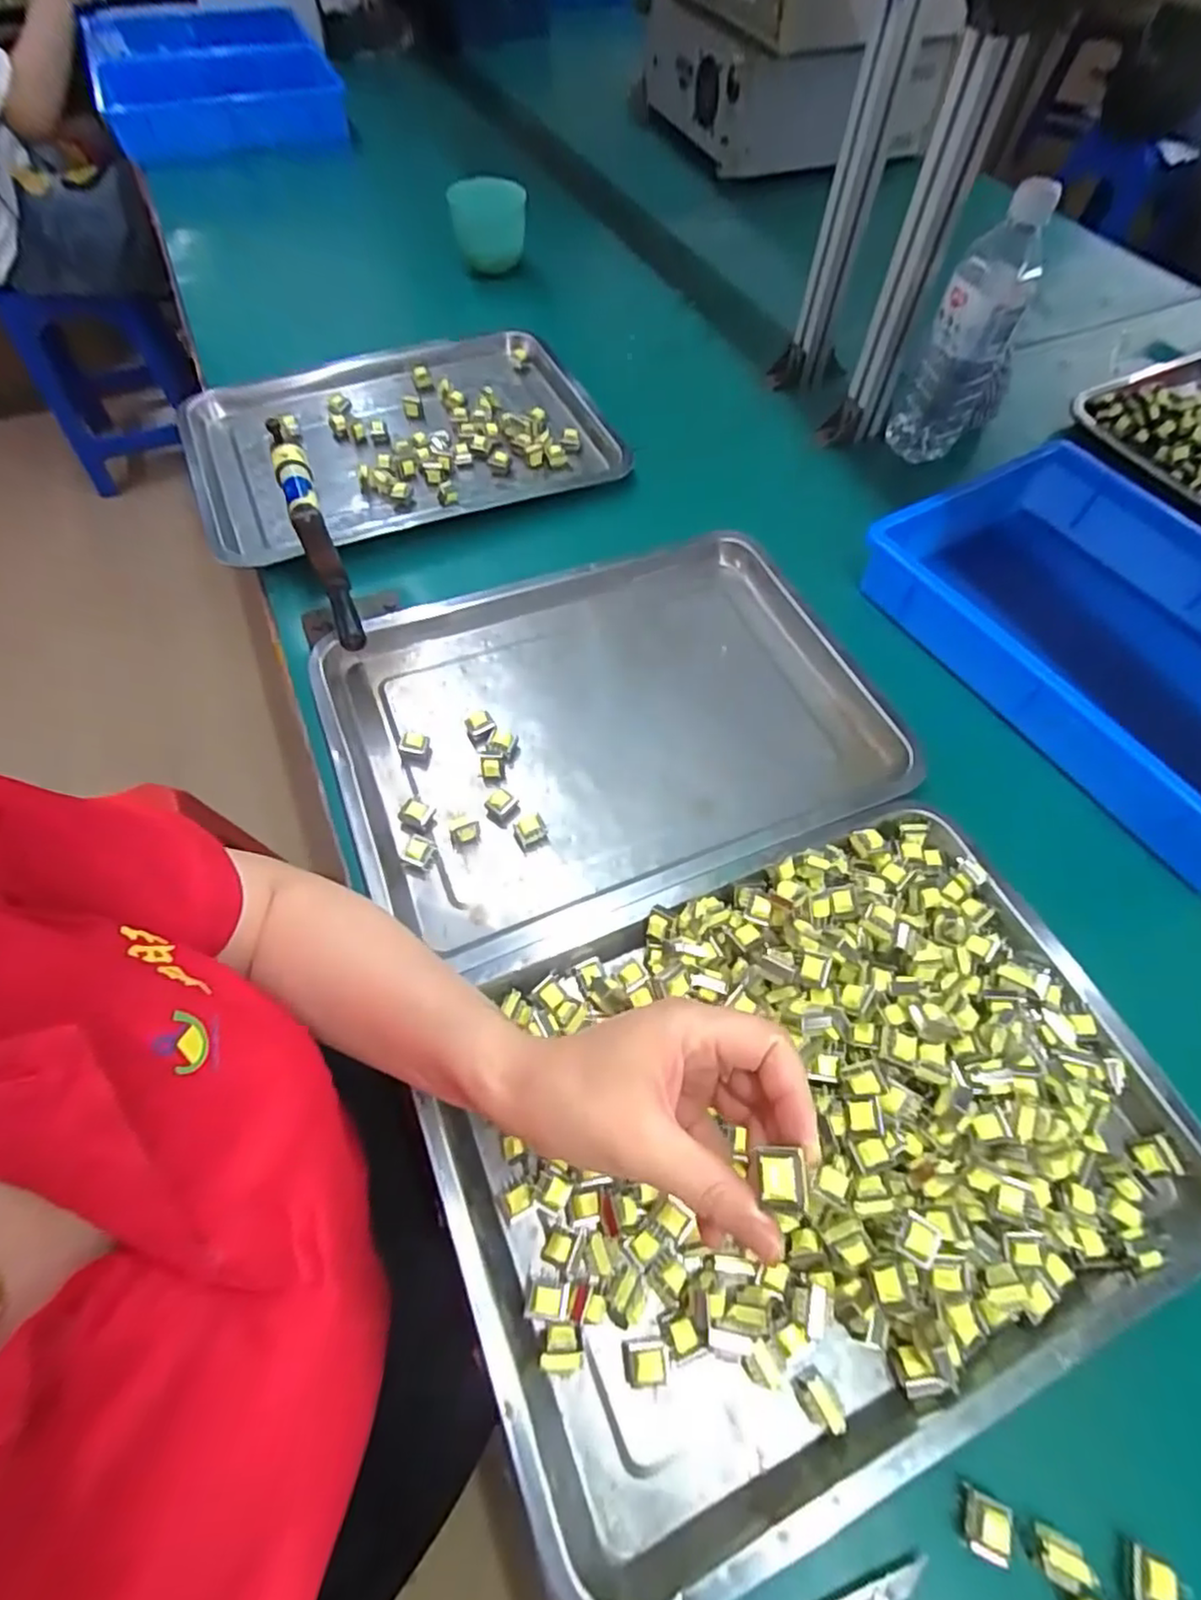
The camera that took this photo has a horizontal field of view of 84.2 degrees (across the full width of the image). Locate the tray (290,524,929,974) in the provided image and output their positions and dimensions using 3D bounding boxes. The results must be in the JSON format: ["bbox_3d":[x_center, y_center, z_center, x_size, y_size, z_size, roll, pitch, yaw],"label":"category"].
[{"bbox_3d":[0.007,-0.059,0.509,0.390,0.043,0.293,-21,63,-12],"label":"tray"}]

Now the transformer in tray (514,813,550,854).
[{"bbox_3d":[-0.048,0.023,0.461,0.021,0.018,0.018,-24,64,-14],"label":"transformer in tray"}]

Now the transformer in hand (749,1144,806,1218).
[{"bbox_3d":[0.061,0.133,0.231,0.018,0.008,0.019,4,60,1],"label":"transformer in hand"}]

